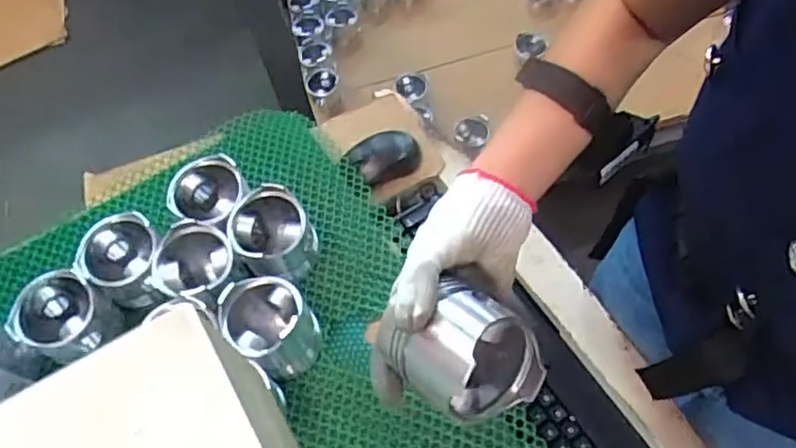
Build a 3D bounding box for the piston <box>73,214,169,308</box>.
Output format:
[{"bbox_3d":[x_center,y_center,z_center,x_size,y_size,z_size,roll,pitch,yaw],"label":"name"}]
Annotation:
[{"bbox_3d":[-0.264,0.038,0.633,0.071,0.070,0.074,-2,61,3],"label":"piston"}]

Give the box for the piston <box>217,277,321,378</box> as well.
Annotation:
[{"bbox_3d":[-0.118,0.094,0.595,0.073,0.082,0.076,-2,61,3],"label":"piston"}]

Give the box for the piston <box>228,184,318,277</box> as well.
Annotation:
[{"bbox_3d":[-0.123,0.013,0.644,0.074,0.076,0.068,-2,61,3],"label":"piston"}]

